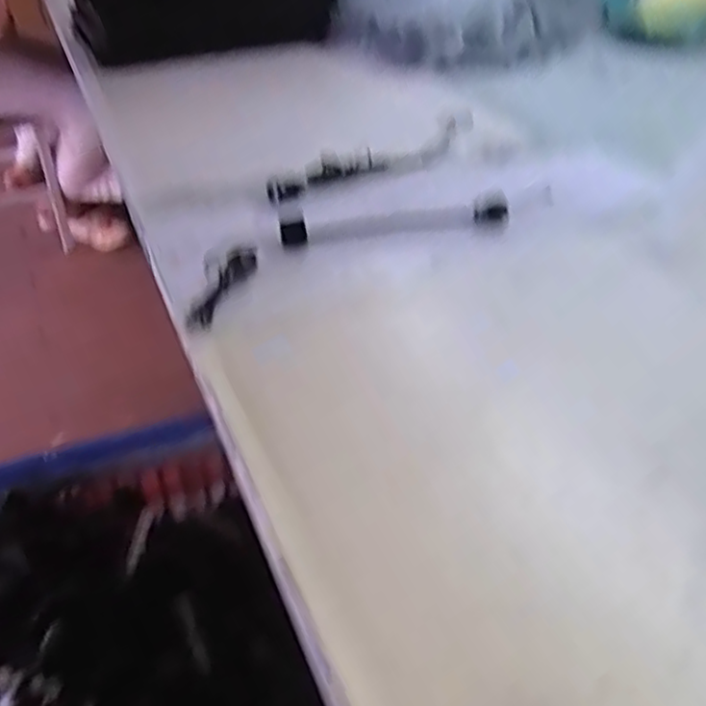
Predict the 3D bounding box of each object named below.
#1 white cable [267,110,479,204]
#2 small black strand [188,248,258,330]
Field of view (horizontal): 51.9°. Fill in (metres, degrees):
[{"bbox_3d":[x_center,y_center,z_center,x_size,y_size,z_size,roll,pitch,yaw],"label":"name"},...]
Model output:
[{"bbox_3d":[0.041,-0.246,0.893,0.364,0.028,0.070,-26,45,-33],"label":"white cable"},{"bbox_3d":[-0.116,-0.063,0.655,0.020,0.022,0.118,13,38,13],"label":"small black strand"}]

